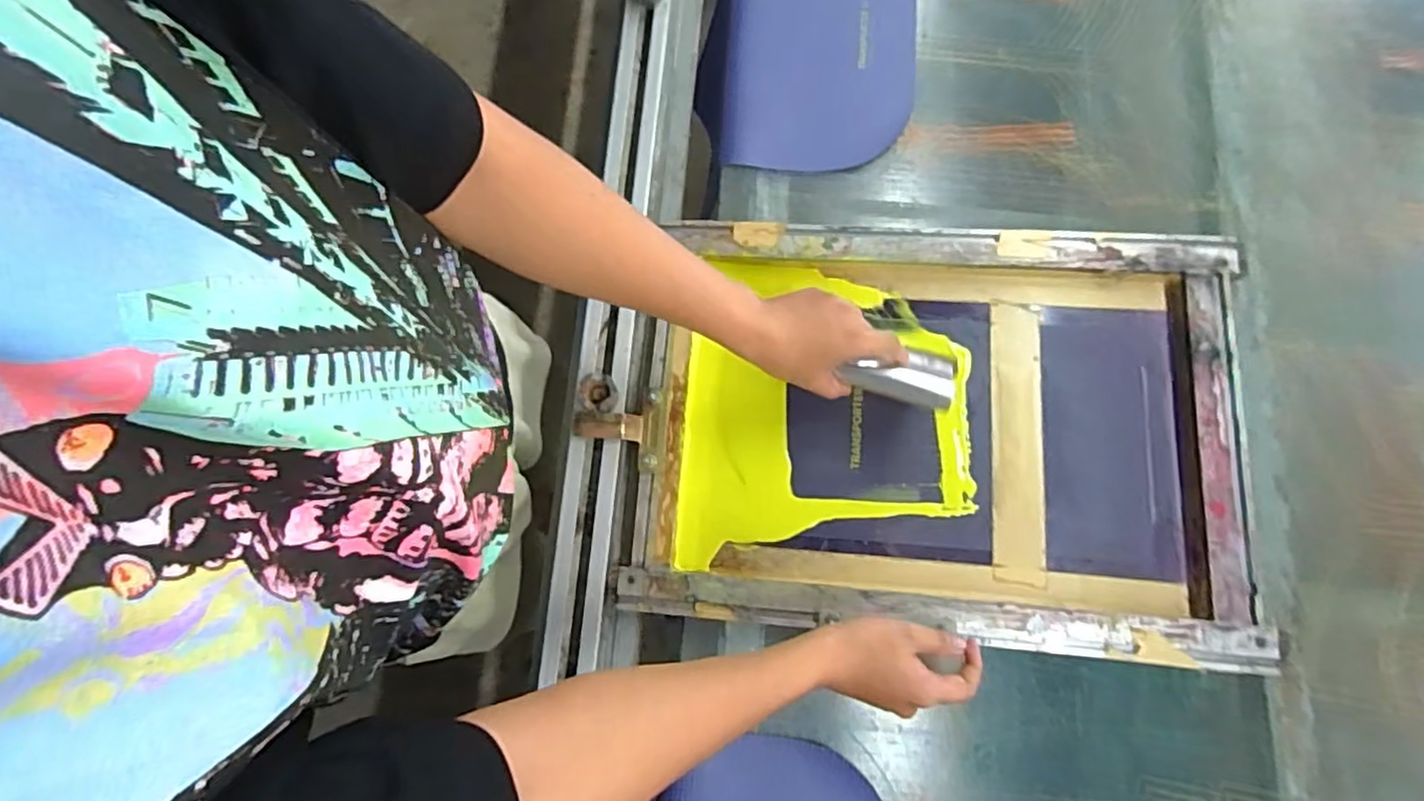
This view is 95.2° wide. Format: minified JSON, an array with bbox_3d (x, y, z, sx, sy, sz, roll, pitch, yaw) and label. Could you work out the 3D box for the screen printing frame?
[{"bbox_3d":[0.207,0.022,0.639,0.556,0.046,0.391,4,78,6],"label":"screen printing frame"}]

